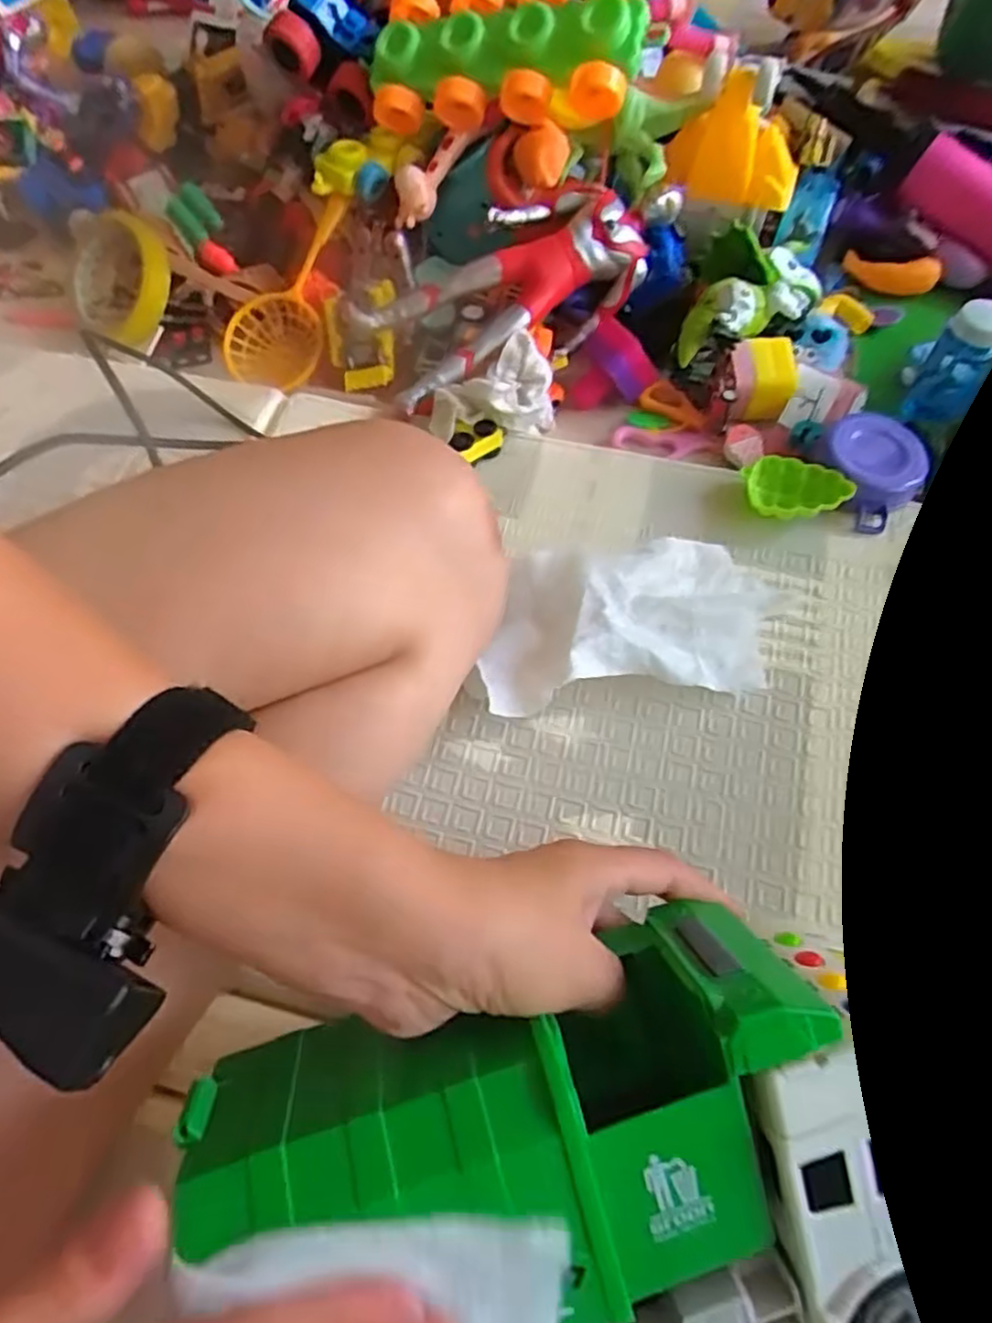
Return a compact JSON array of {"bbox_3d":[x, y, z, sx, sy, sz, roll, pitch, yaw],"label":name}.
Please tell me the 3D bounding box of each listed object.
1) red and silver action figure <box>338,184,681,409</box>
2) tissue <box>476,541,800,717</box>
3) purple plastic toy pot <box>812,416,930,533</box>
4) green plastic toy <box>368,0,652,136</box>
[{"bbox_3d":[0.015,-0.266,0.508,0.219,0.061,0.087,-33,65,-15],"label":"red and silver action figure"},{"bbox_3d":[0.075,-0.026,0.409,0.171,0.044,0.101,-10,62,-3],"label":"tissue"},{"bbox_3d":[0.236,-0.123,0.462,0.065,0.029,0.062,-1,62,2],"label":"purple plastic toy pot"},{"bbox_3d":[0.002,-0.410,0.491,0.197,0.051,0.086,11,101,21],"label":"green plastic toy"}]

